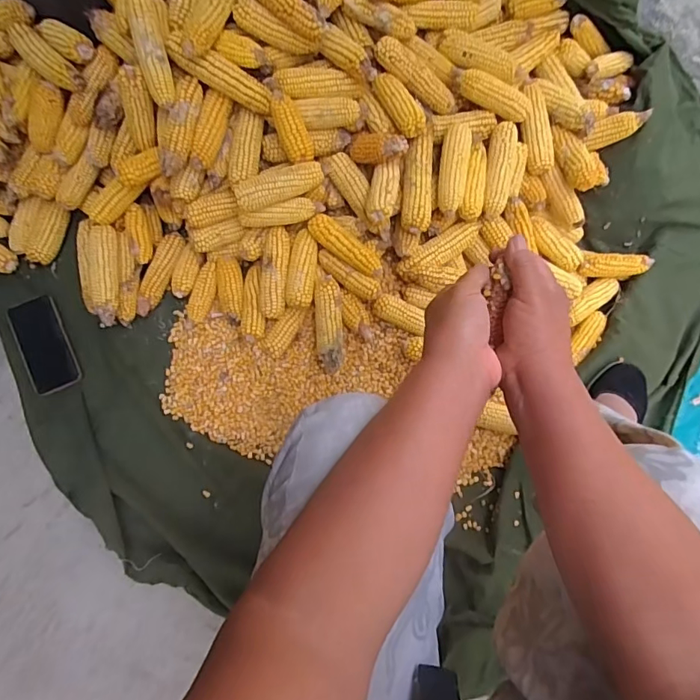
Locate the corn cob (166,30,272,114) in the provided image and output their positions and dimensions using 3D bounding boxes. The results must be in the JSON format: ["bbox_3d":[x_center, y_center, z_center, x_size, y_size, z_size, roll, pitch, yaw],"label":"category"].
[{"bbox_3d":[-0.193,-0.412,0.720,0.162,0.035,0.036,25,74,-15],"label":"corn cob"}]

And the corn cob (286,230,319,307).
[{"bbox_3d":[-0.076,-0.131,0.800,0.048,0.039,0.127,9,75,5],"label":"corn cob"}]

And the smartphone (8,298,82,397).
[{"bbox_3d":[-0.511,-0.008,0.804,0.076,0.010,0.158,-22,84,-5],"label":"smartphone"}]

